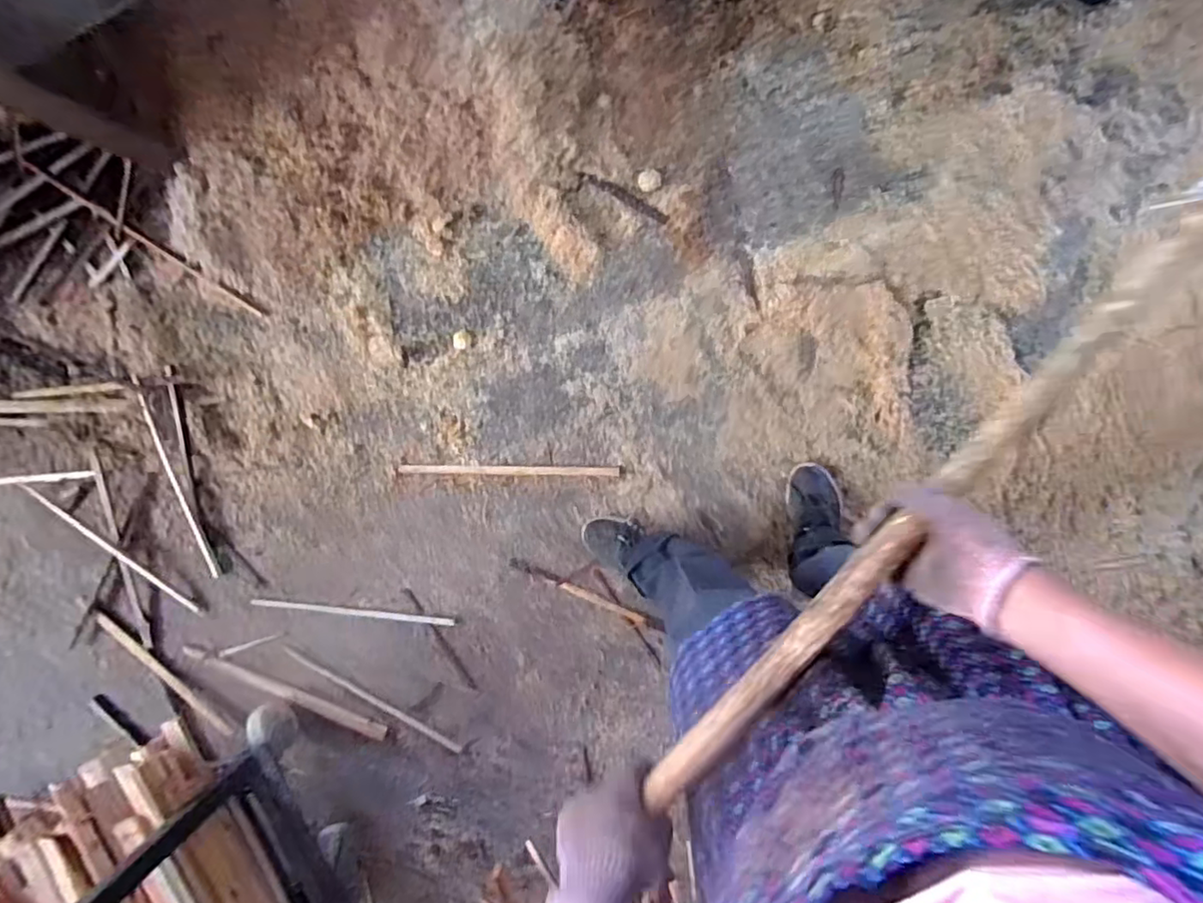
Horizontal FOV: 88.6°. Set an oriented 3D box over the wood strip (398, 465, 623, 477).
[{"bbox_3d":[-0.204,0.042,1.351,0.490,0.010,0.021,0,97,5],"label":"wood strip"}]

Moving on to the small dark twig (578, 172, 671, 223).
[{"bbox_3d":[0.049,-0.527,1.273,0.201,0.021,0.024,28,99,1],"label":"small dark twig"}]

